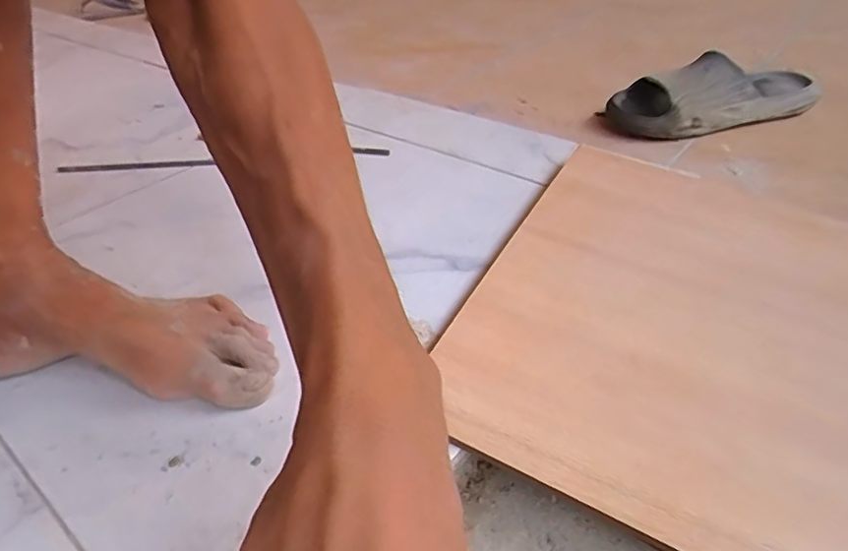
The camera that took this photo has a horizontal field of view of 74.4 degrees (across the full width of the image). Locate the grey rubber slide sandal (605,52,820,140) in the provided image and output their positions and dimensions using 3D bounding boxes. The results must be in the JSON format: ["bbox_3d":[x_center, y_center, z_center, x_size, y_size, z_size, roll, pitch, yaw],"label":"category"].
[{"bbox_3d":[0.397,-0.253,0.768,0.276,0.080,0.114,-9,38,-7],"label":"grey rubber slide sandal"}]

